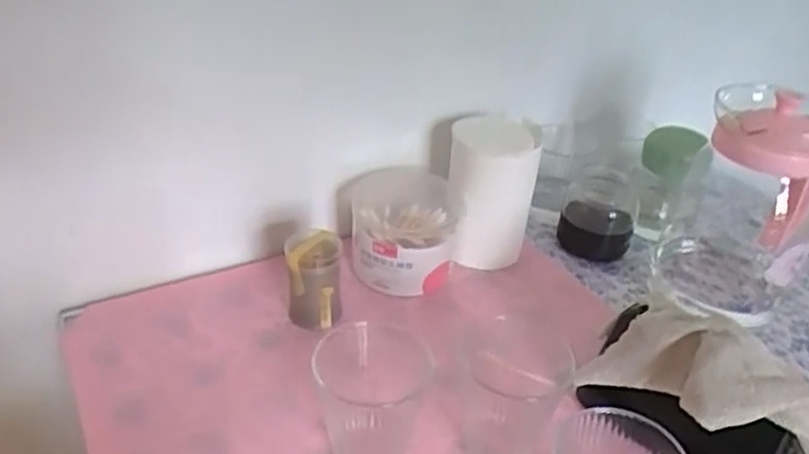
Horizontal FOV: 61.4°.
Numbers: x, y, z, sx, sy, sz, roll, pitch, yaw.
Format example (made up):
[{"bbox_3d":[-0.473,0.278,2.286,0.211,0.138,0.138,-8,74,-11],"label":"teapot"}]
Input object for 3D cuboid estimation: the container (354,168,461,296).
[{"bbox_3d":[-0.002,0.007,0.637,0.101,0.066,0.098,3,33,-4],"label":"container"}]

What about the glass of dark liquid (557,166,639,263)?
[{"bbox_3d":[0.203,-0.018,0.707,0.073,0.068,0.087,15,34,14],"label":"glass of dark liquid"}]

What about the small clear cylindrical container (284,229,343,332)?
[{"bbox_3d":[-0.076,0.043,0.573,0.044,0.075,0.046,3,33,-2],"label":"small clear cylindrical container"}]

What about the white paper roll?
[{"bbox_3d":[0.080,-0.035,0.646,0.083,0.125,0.077,9,33,6],"label":"white paper roll"}]

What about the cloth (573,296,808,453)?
[{"bbox_3d":[0.207,0.111,0.455,0.174,0.076,0.066,26,39,30],"label":"cloth"}]

